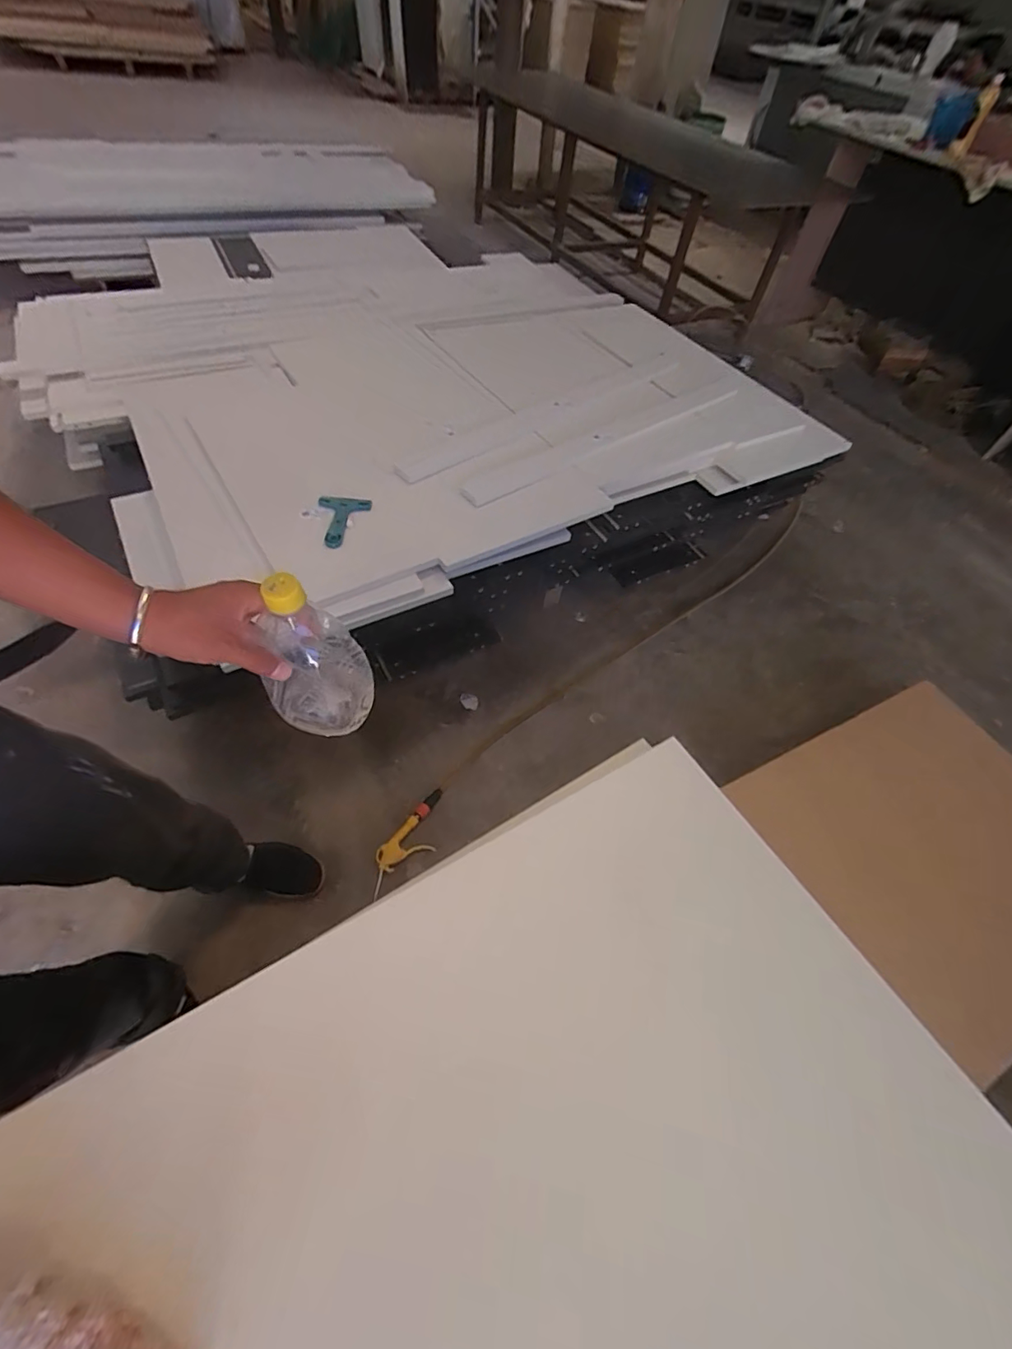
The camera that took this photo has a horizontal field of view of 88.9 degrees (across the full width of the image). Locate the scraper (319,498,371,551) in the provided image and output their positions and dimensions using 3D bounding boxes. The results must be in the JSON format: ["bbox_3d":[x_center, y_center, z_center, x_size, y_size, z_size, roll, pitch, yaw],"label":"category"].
[{"bbox_3d":[-0.316,-0.297,0.996,0.095,0.020,0.127,-1,56,-5],"label":"scraper"}]

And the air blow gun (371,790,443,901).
[{"bbox_3d":[-0.201,0.364,1.133,0.091,0.028,0.238,37,60,19],"label":"air blow gun"}]

